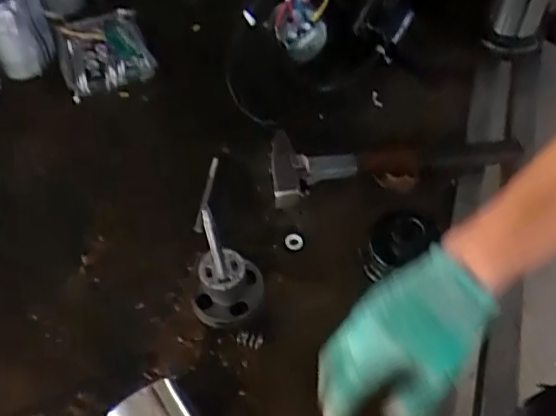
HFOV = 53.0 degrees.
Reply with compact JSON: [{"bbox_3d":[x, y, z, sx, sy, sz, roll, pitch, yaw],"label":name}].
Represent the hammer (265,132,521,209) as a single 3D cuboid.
[{"bbox_3d":[0.163,-0.058,0.764,0.339,0.040,0.103,-3,55,0],"label":"hammer"}]

